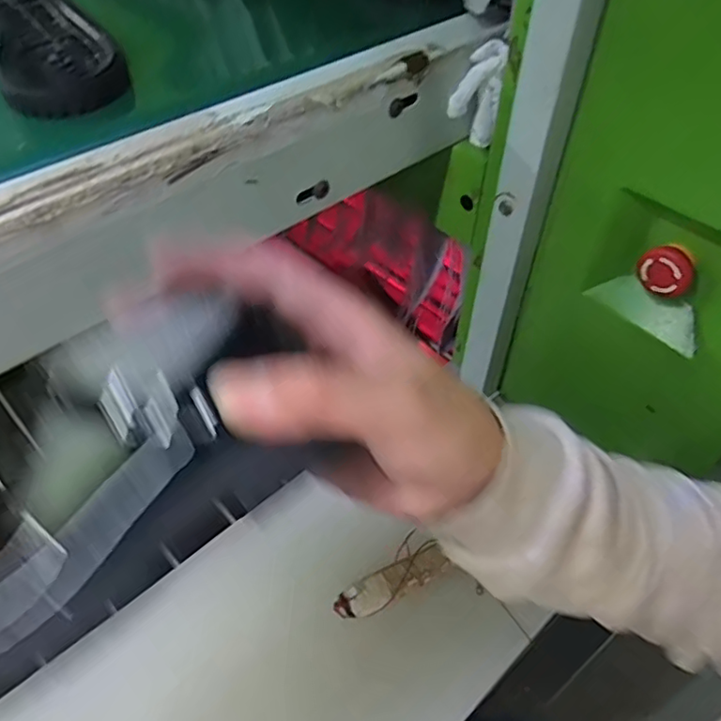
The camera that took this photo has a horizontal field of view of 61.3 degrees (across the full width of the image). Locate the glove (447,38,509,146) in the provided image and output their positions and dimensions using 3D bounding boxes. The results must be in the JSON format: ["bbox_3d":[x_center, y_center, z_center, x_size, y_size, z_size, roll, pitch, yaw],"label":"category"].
[{"bbox_3d":[0.092,-0.206,0.473,0.038,0.072,0.024,20,51,18],"label":"glove"}]

